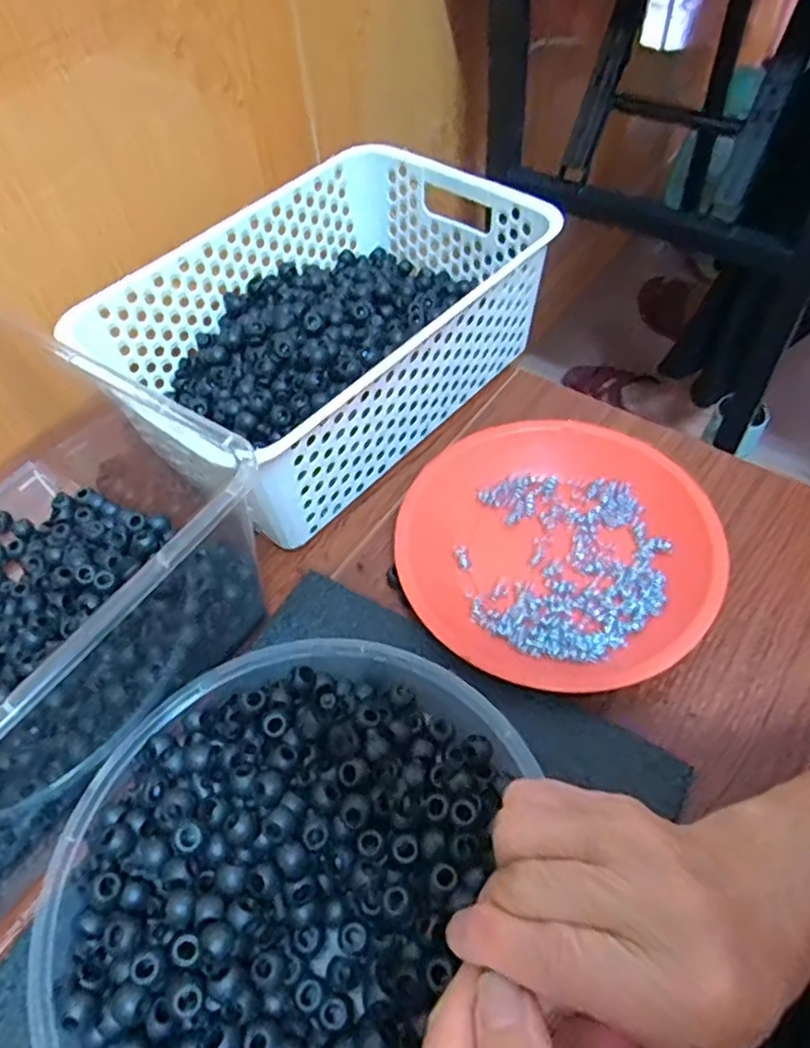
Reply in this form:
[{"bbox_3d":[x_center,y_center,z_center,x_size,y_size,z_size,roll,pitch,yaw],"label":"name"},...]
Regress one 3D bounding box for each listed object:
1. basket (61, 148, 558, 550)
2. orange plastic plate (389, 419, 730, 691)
[{"bbox_3d":[-0.052,-0.143,0.506,0.196,0.116,0.281,35,64,27],"label":"basket"},{"bbox_3d":[0.095,0.013,0.432,0.190,0.026,0.185,-2,53,3],"label":"orange plastic plate"}]

